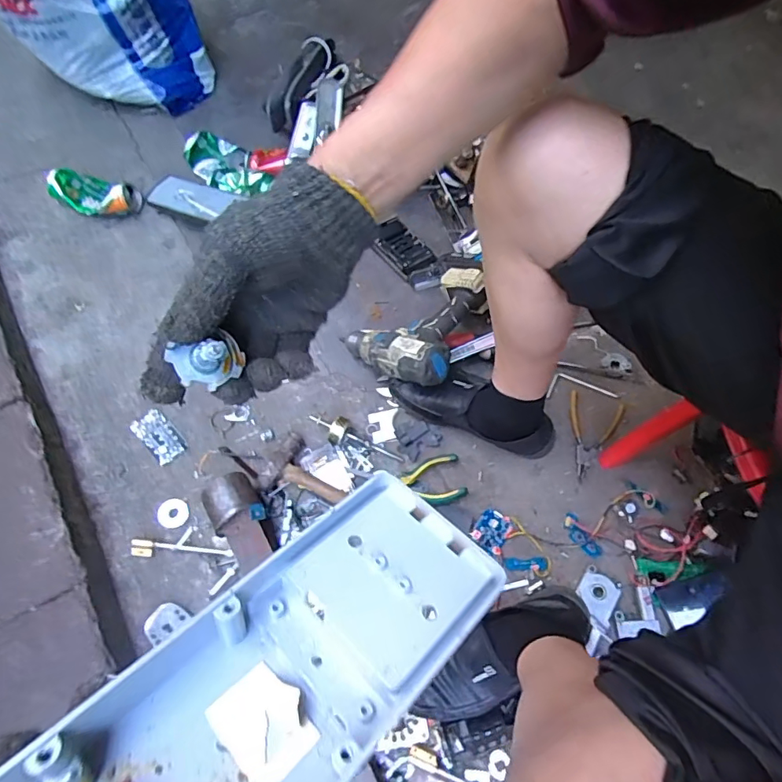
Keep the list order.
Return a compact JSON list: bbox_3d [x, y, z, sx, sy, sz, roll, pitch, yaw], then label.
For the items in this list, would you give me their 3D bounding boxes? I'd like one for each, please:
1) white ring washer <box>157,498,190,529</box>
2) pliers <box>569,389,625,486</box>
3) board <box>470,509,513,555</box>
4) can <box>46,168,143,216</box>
[{"bbox_3d":[-0.329,0.184,0.750,0.043,0.006,0.045,-13,66,-24],"label":"white ring washer"},{"bbox_3d":[0.288,0.066,0.726,0.076,0.005,0.132,19,67,12],"label":"pliers"},{"bbox_3d":[0.141,0.190,0.684,0.046,0.007,0.051,34,71,18],"label":"board"},{"bbox_3d":[-0.599,-0.398,1.011,0.169,0.076,0.082,22,67,13],"label":"can"}]

